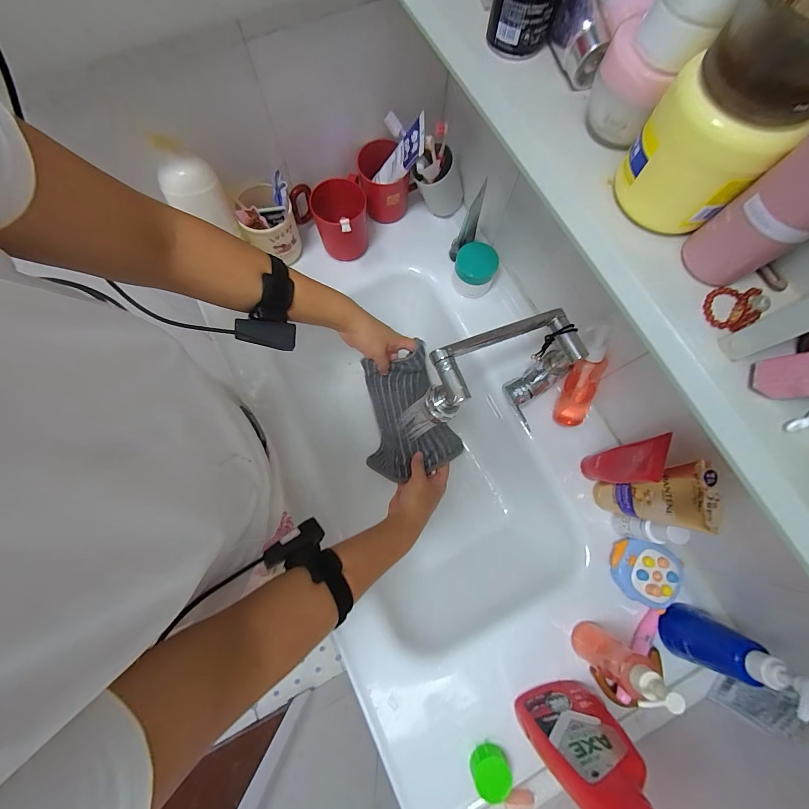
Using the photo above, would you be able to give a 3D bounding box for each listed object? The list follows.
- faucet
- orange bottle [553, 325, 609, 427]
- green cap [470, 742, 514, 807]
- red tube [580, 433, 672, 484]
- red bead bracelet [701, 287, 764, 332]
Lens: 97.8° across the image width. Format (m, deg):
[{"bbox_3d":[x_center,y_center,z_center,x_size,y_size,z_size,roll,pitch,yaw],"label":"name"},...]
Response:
[{"bbox_3d":[0.122,-0.043,0.464,0.208,0.122,0.087,-14,76,-24],"label":"faucet"},{"bbox_3d":[0.255,-0.036,0.504,0.043,0.169,0.040,-2,41,-1],"label":"orange bottle"},{"bbox_3d":[0.103,0.441,0.420,0.044,0.028,0.045,0,76,-1],"label":"green cap"},{"bbox_3d":[0.290,0.079,0.473,0.030,0.141,0.052,1,76,-1],"label":"red tube"},{"bbox_3d":[0.234,-0.068,0.251,0.038,0.007,0.033,5,76,0],"label":"red bead bracelet"}]

